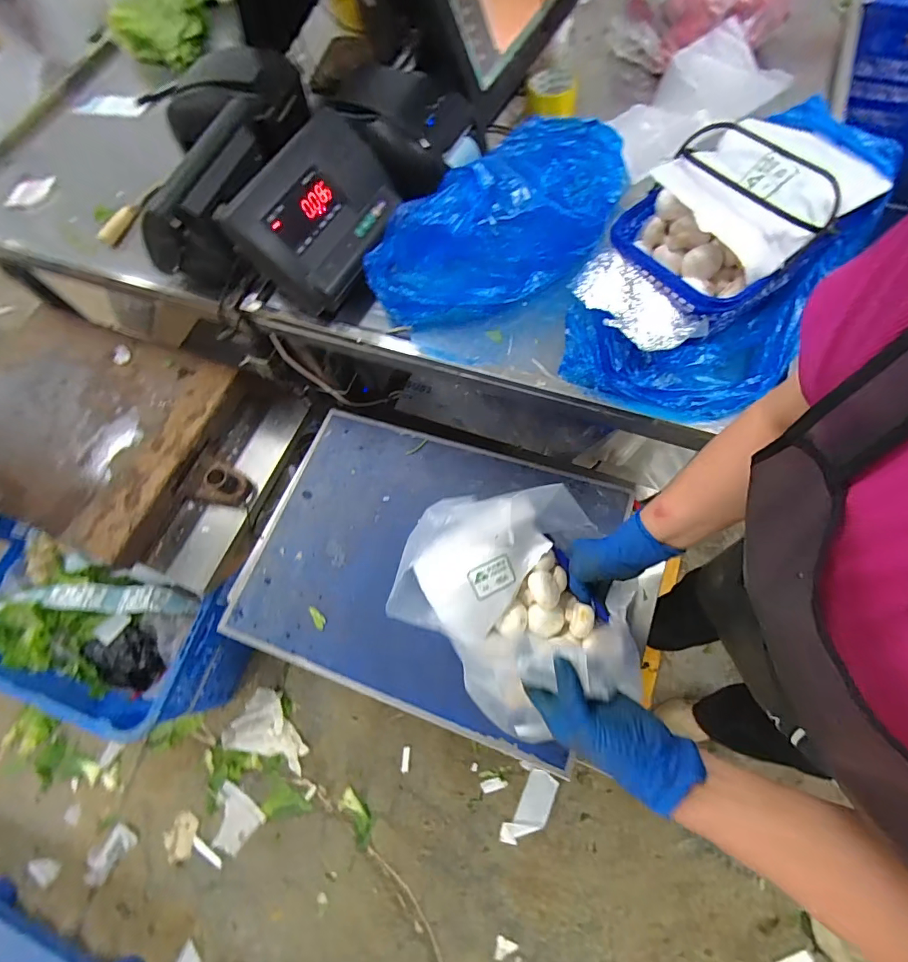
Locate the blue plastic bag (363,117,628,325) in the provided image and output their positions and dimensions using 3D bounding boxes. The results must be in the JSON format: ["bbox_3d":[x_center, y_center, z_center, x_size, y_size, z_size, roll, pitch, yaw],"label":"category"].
[{"bbox_3d":[0.091,-0.392,0.635,0.446,0.166,0.189,-41,70,-10],"label":"blue plastic bag"}]

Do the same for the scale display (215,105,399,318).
[{"bbox_3d":[-0.186,-0.400,0.655,0.130,0.133,0.259,24,73,15],"label":"scale display"}]

